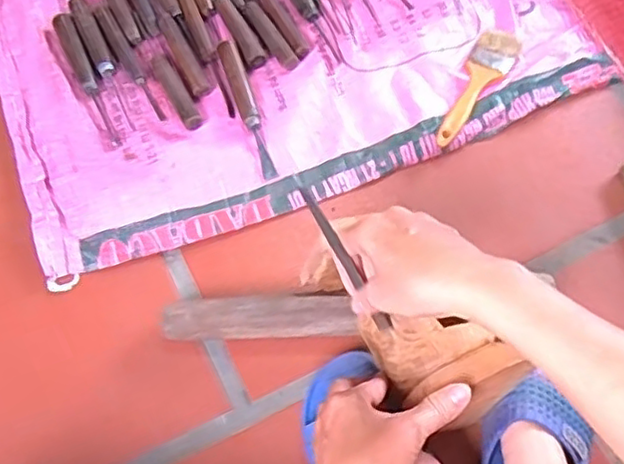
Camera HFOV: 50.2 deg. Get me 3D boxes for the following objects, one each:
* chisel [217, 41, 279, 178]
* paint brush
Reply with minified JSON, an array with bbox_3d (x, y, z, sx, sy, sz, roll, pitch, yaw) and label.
[{"bbox_3d":[-0.068,-0.131,0.691,0.019,0.016,0.169,-16,65,-9],"label":"chisel"},{"bbox_3d":[0.179,-0.158,0.712,0.045,0.016,0.182,25,66,11],"label":"paint brush"}]

